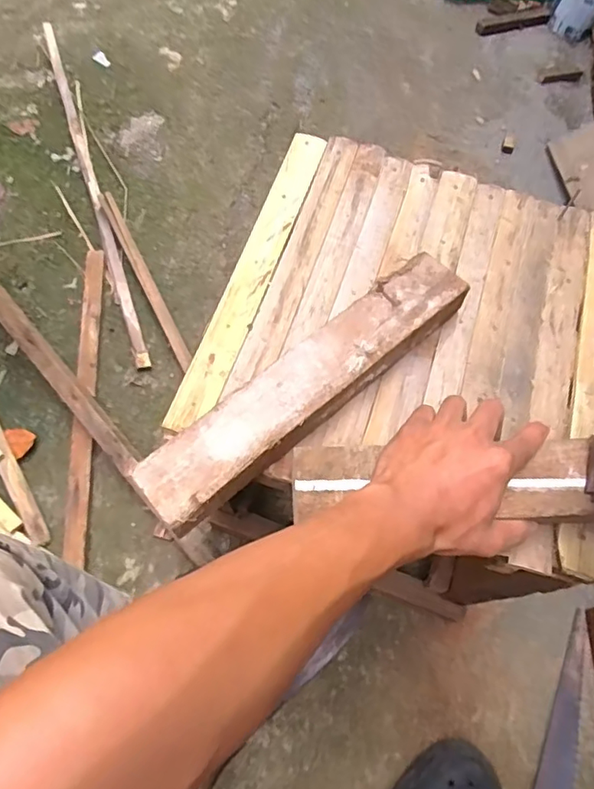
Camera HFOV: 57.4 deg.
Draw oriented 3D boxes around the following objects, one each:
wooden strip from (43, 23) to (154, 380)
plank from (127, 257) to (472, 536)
[{"bbox_3d":[-0.417,-0.448,1.086,0.022,0.021,0.928,-18,69,-8],"label":"wooden strip"},{"bbox_3d":[0.013,-0.008,0.456,0.319,0.038,0.066,-39,73,-15],"label":"plank"}]

